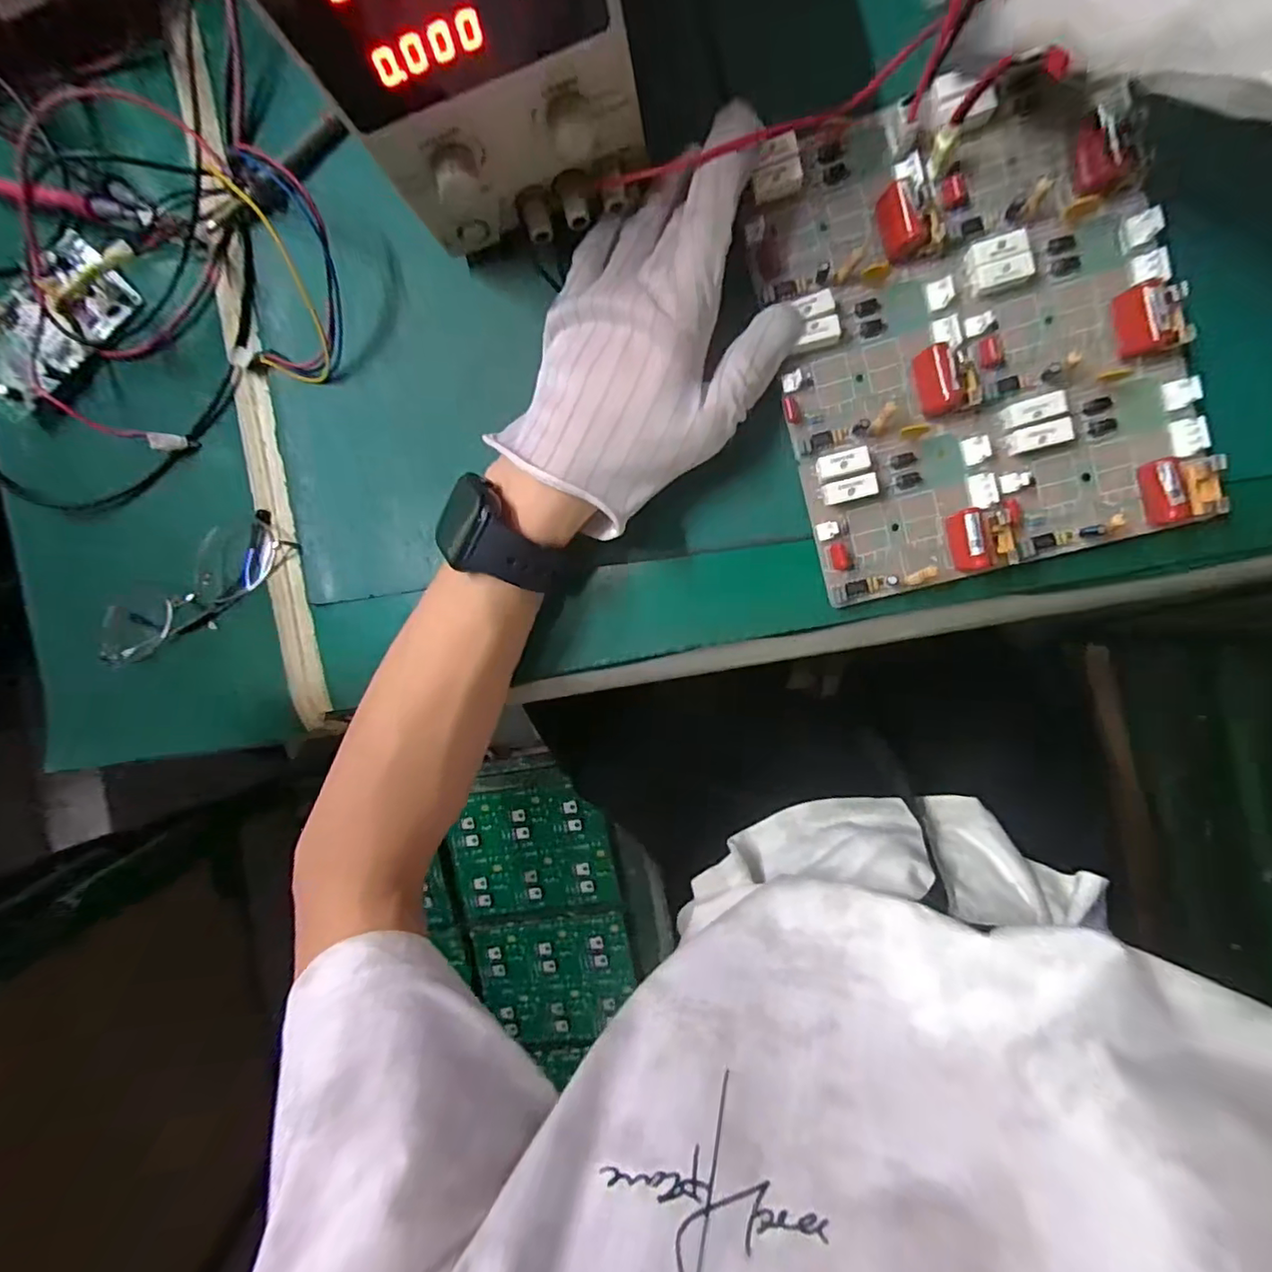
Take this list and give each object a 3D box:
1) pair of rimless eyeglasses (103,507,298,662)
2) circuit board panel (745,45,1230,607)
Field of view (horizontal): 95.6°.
[{"bbox_3d":[-0.261,-0.025,0.339,0.145,0.027,0.045,-32,87,8],"label":"pair of rimless eyeglasses"},{"bbox_3d":[0.148,-0.135,0.258,0.163,0.021,0.207,-14,89,9],"label":"circuit board panel"}]

